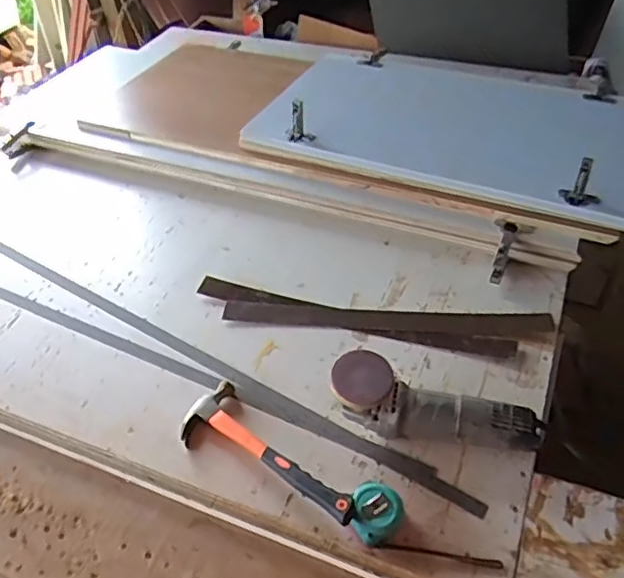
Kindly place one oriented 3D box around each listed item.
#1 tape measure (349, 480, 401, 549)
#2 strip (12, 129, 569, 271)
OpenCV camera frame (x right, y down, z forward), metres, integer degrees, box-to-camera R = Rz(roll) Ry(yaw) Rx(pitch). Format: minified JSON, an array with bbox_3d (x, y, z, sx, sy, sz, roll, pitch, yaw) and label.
[{"bbox_3d":[0.075,0.260,0.712,0.055,0.034,0.073,4,44,9],"label":"tape measure"},{"bbox_3d":[-0.105,-0.187,1.181,1.152,0.040,0.053,17,48,21],"label":"strip"}]

